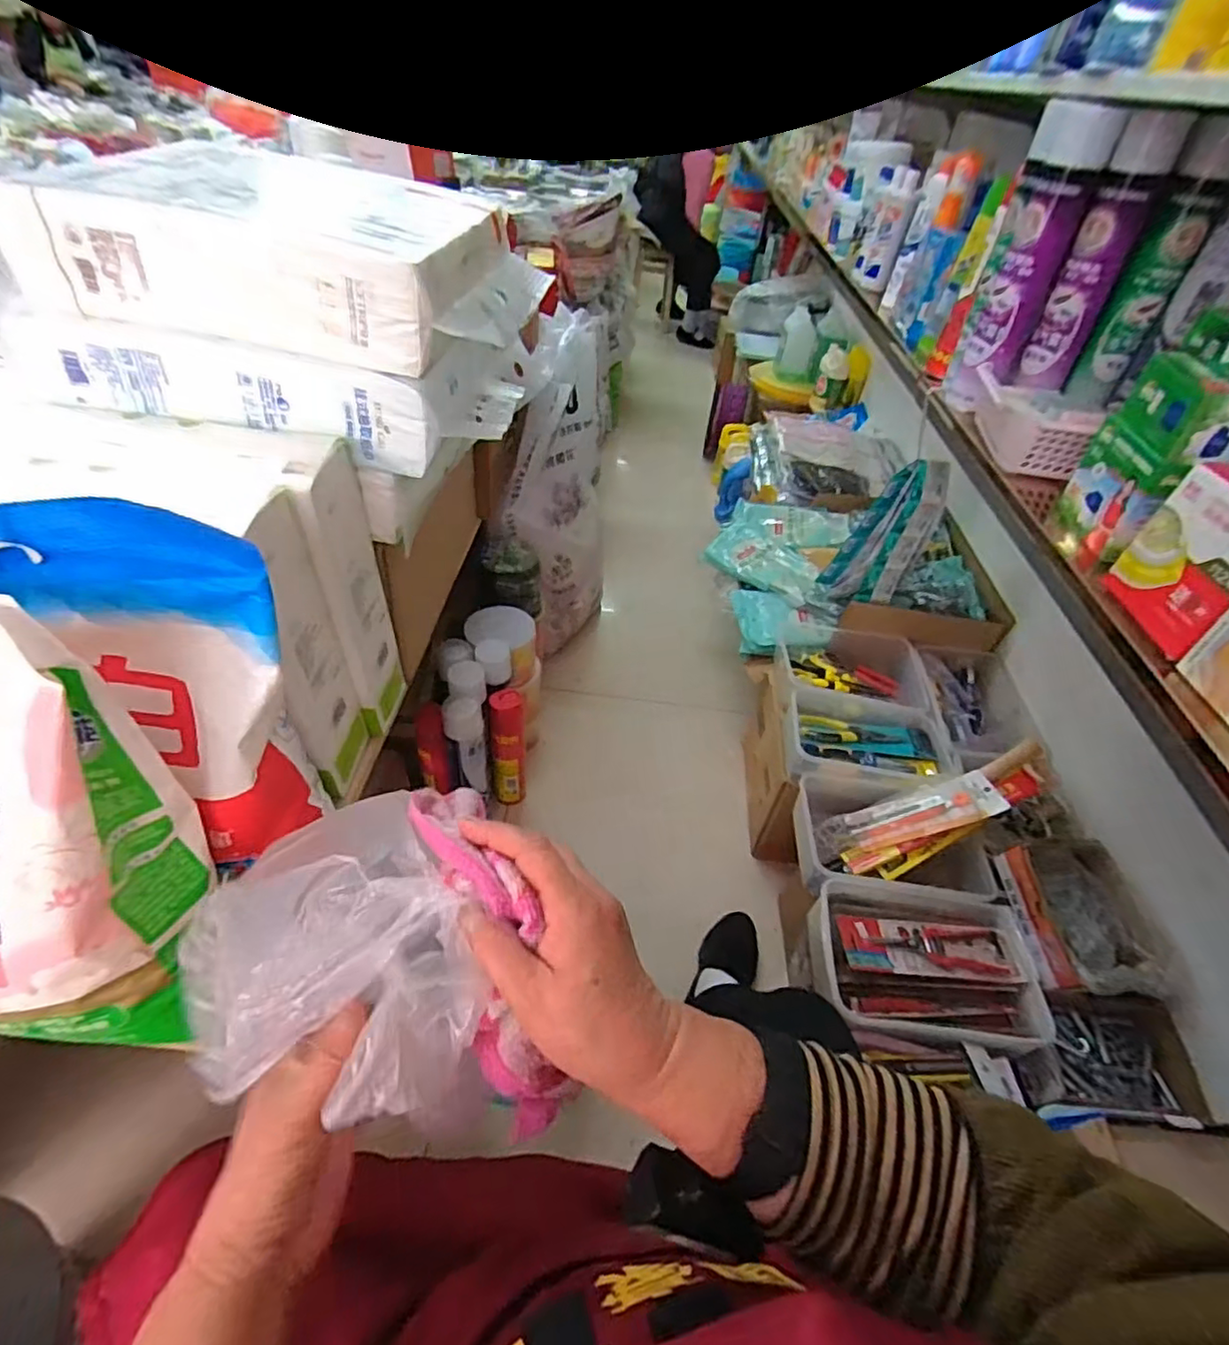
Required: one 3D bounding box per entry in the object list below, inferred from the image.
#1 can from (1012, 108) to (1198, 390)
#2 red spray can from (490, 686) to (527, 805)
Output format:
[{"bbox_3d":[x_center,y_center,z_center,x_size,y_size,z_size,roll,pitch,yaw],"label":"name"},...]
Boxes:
[{"bbox_3d":[0.625,-0.534,0.822,0.078,0.285,0.078,27,47,19],"label":"can"},{"bbox_3d":[-0.199,0.144,1.180,0.062,0.260,0.060,4,44,-4],"label":"red spray can"}]

